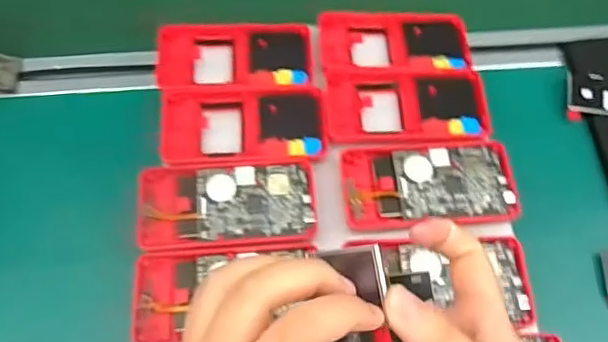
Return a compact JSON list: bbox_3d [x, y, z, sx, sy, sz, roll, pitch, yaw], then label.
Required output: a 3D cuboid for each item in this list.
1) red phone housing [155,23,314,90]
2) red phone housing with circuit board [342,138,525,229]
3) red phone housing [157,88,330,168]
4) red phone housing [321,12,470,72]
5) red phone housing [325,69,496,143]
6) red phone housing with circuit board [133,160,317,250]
[{"bbox_3d":[-0.054,-0.093,0.451,0.119,0.013,0.065,-5,65,-2],"label":"red phone housing"},{"bbox_3d":[0.088,0.008,0.404,0.119,0.009,0.061,-5,65,-2],"label":"red phone housing with circuit board"},{"bbox_3d":[-0.045,-0.035,0.426,0.121,0.009,0.060,-3,65,-1],"label":"red phone housing"},{"bbox_3d":[0.074,-0.107,0.471,0.121,0.013,0.064,-1,65,0],"label":"red phone housing"},{"bbox_3d":[0.078,-0.051,0.437,0.119,0.012,0.065,-2,65,0],"label":"red phone housing"},{"bbox_3d":[-0.053,0.022,0.395,0.120,0.011,0.060,-6,66,-2],"label":"red phone housing with circuit board"}]

